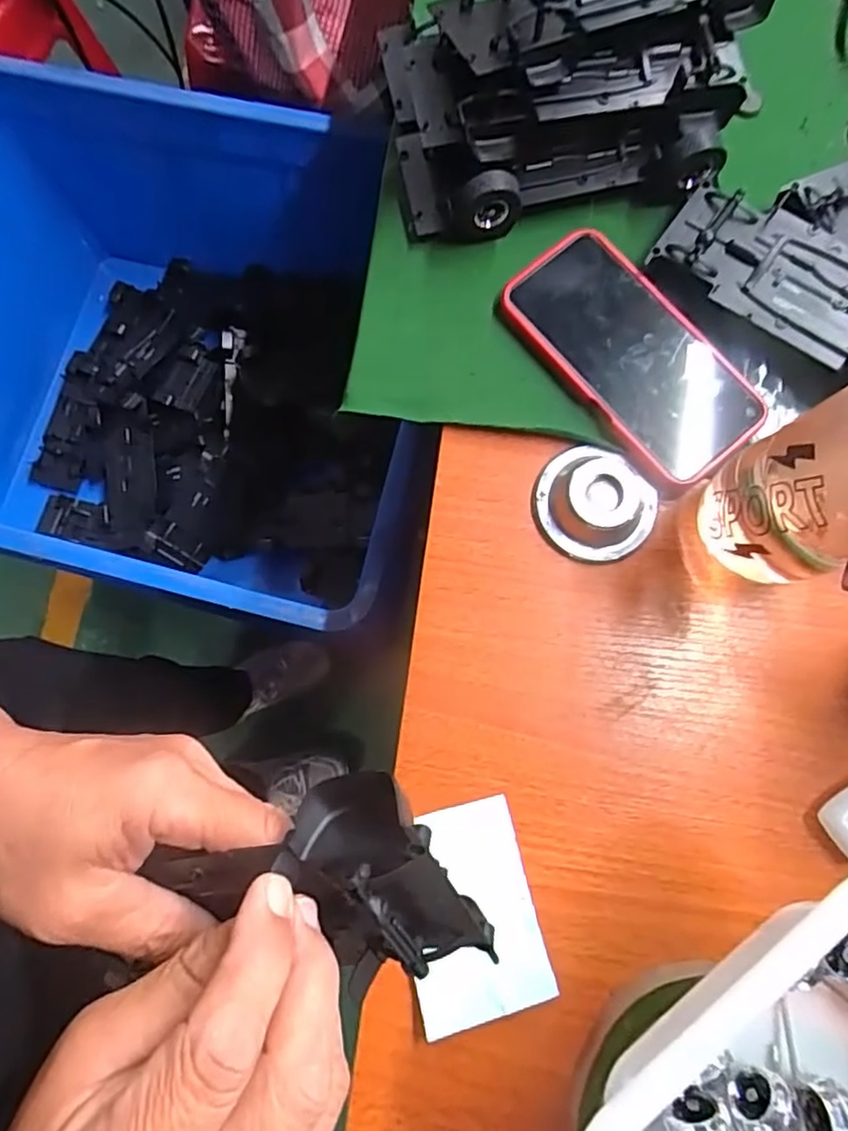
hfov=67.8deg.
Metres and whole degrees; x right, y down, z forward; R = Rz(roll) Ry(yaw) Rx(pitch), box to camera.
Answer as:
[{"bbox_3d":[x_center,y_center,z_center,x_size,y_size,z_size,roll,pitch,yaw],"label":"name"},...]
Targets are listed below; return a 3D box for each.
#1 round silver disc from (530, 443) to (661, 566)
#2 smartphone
[{"bbox_3d":[0.101,-0.037,0.371,0.068,0.020,0.065,0,80,1],"label":"round silver disc"},{"bbox_3d":[0.125,-0.127,0.380,0.083,0.016,0.163,-42,82,-6],"label":"smartphone"}]

